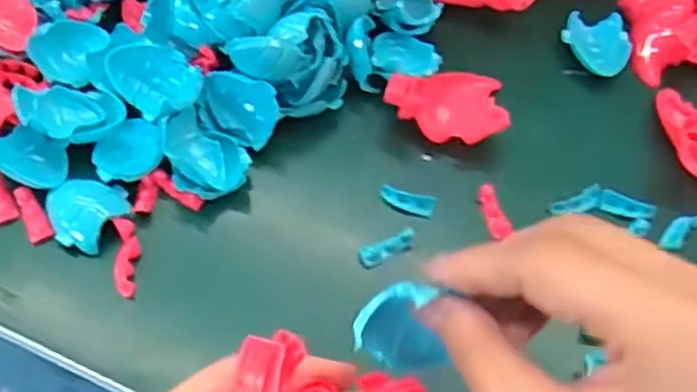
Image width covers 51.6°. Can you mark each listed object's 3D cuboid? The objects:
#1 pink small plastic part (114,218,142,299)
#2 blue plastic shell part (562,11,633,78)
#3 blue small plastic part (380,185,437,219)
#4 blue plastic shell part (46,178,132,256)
[{"bbox_3d":[-0.108,0.030,0.352,0.011,0.007,0.039,-3,71,-6],"label":"pink small plastic part"},{"bbox_3d":[0.152,-0.092,0.439,0.037,0.010,0.044,0,59,-4],"label":"blue plastic shell part"},{"bbox_3d":[0.031,0.003,0.382,0.029,0.007,0.013,18,59,7],"label":"blue small plastic part"},{"bbox_3d":[-0.132,0.009,0.358,0.040,0.009,0.035,8,58,1],"label":"blue plastic shell part"}]

